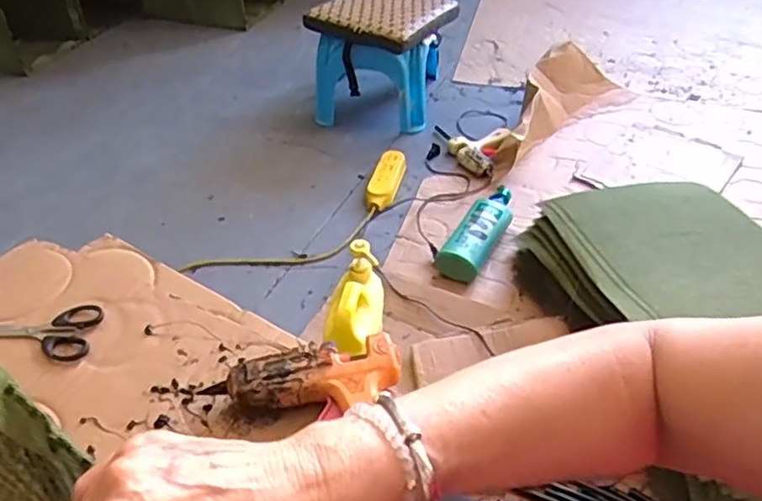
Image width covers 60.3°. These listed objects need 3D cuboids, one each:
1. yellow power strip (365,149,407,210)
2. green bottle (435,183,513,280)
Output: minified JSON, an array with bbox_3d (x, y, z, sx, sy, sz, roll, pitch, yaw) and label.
[{"bbox_3d":[0.013,-0.158,1.476,0.065,0.047,0.203,9,43,12],"label":"yellow power strip"},{"bbox_3d":[0.204,-0.050,1.308,0.084,0.066,0.283,20,46,22],"label":"green bottle"}]

